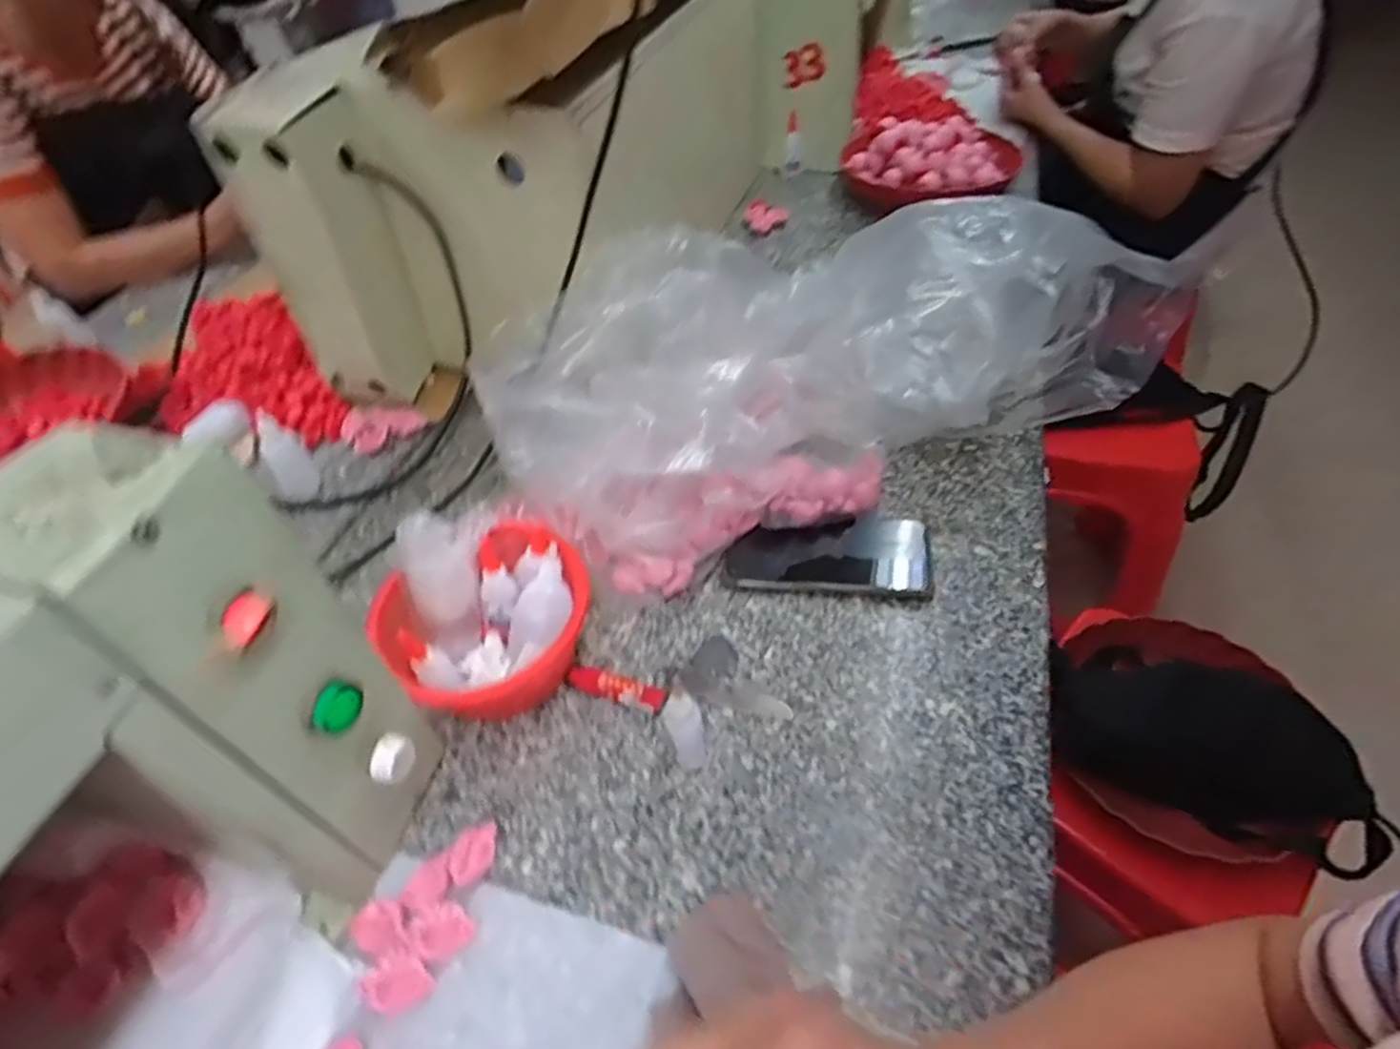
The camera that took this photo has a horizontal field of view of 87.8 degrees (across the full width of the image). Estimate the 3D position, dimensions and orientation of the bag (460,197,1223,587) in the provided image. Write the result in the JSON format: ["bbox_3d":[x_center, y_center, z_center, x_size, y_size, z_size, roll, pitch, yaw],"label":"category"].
[{"bbox_3d":[0.097,-0.149,0.649,0.551,0.167,0.247,-23,50,-16],"label":"bag"}]

